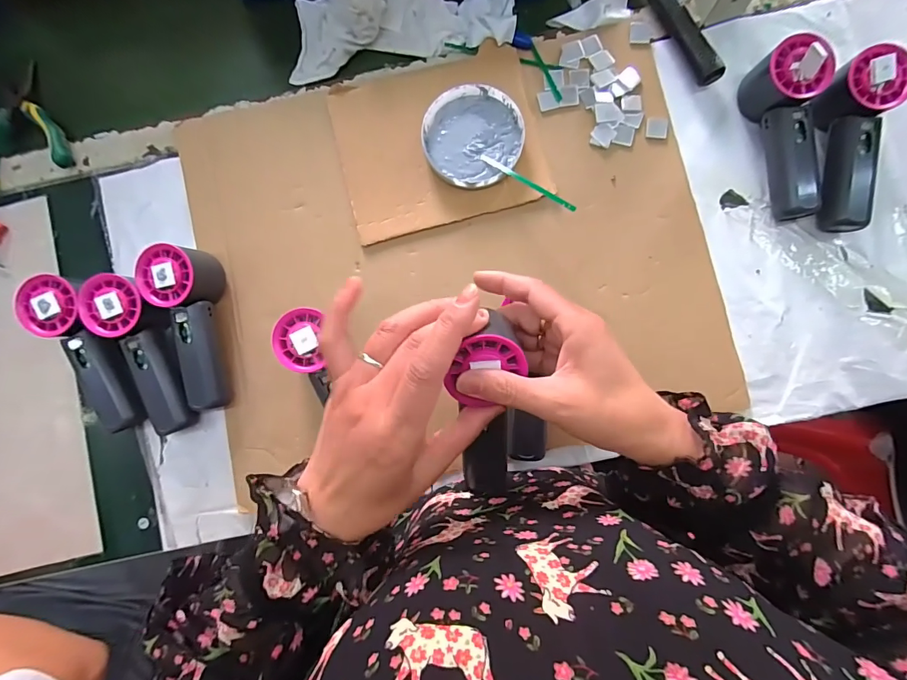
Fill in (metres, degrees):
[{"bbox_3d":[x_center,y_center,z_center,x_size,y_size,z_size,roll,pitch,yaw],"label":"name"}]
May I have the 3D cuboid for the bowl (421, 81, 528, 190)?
[{"bbox_3d":[0.019,-0.204,0.418,0.098,0.018,0.102,0,85,2],"label":"bowl"}]

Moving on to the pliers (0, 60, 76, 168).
[{"bbox_3d":[-0.473,-0.235,0.441,0.103,0.018,0.136,-16,85,0],"label":"pliers"}]

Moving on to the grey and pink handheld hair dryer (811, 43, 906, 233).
[{"bbox_3d":[0.380,-0.185,0.393,0.057,0.046,0.158,3,98,2],"label":"grey and pink handheld hair dryer"}]

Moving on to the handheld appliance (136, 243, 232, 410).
[{"bbox_3d":[-0.256,-0.009,0.396,0.057,0.058,0.152,-5,85,2],"label":"handheld appliance"}]

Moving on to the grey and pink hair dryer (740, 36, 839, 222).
[{"bbox_3d":[0.323,-0.196,0.390,0.054,0.059,0.153,-7,85,1],"label":"grey and pink hair dryer"}]

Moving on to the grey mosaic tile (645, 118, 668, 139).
[{"bbox_3d":[0.208,-0.217,0.421,0.020,0.005,0.022,7,85,2],"label":"grey mosaic tile"}]

